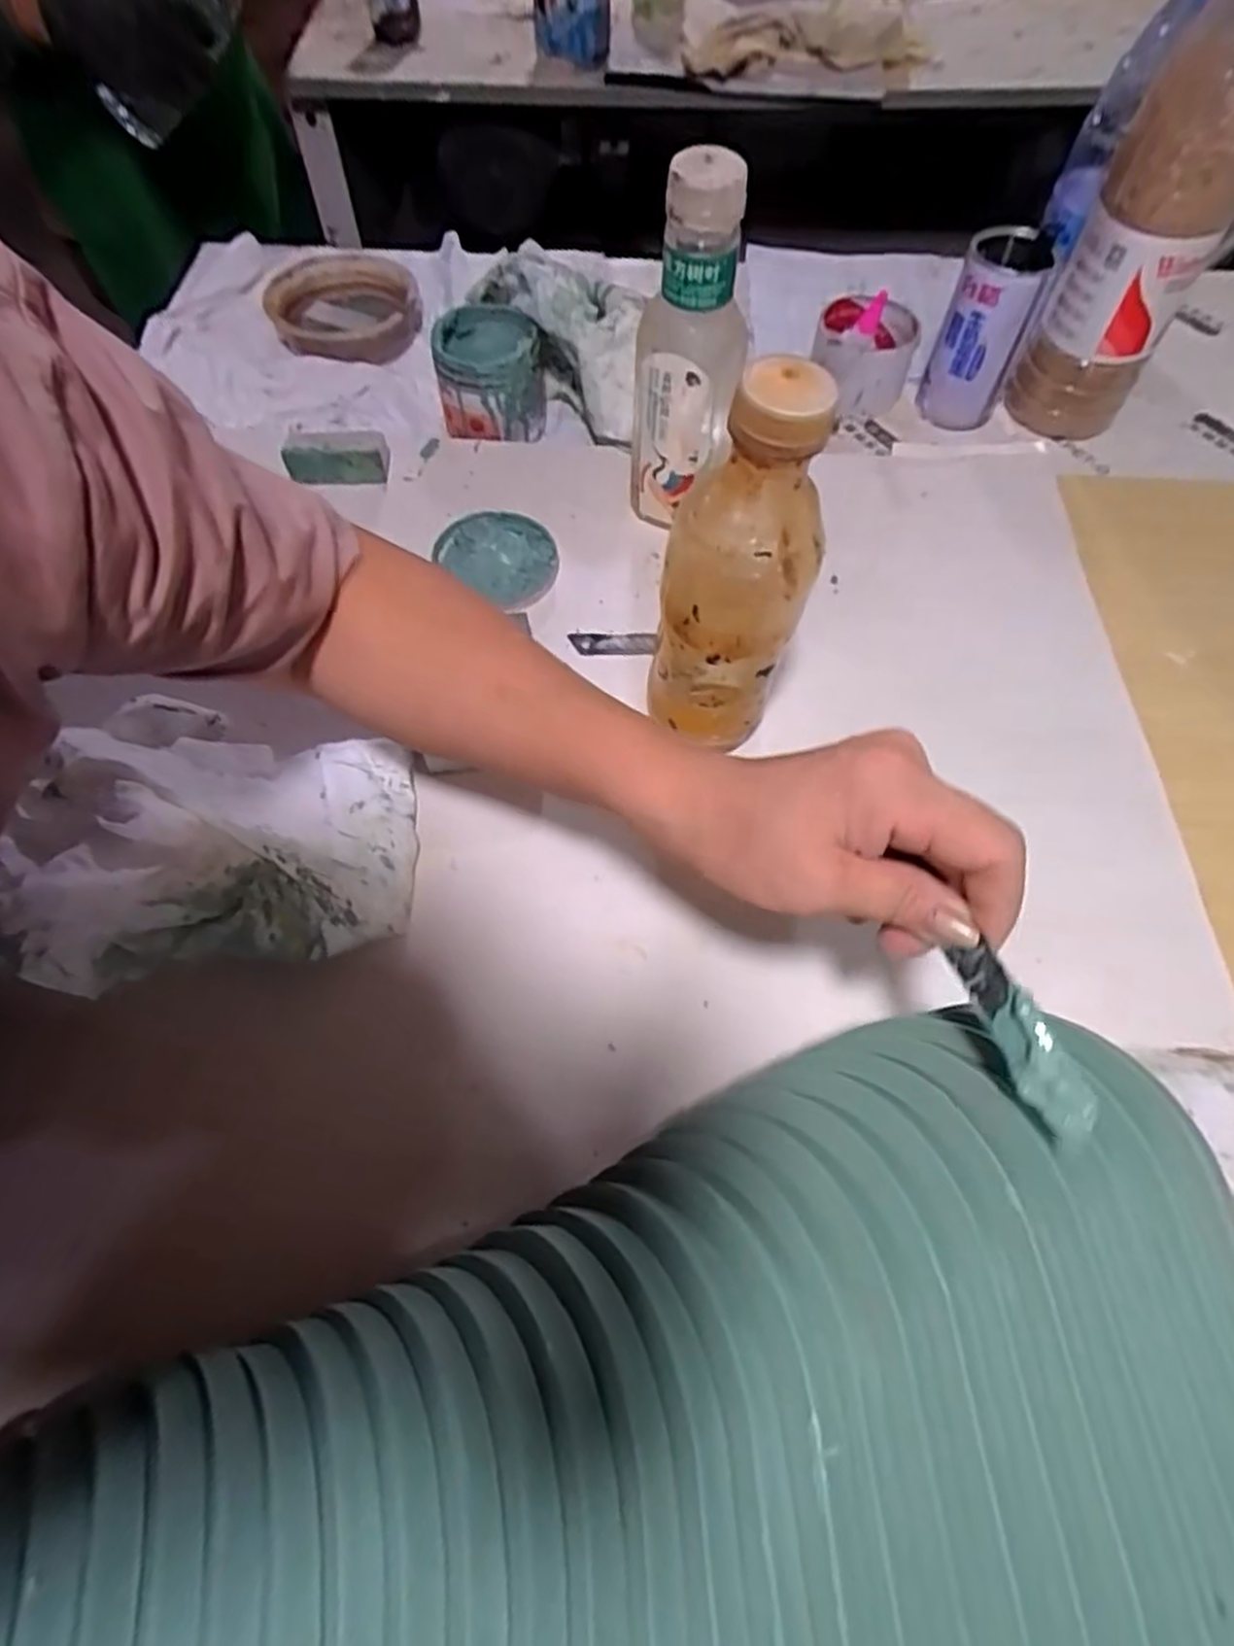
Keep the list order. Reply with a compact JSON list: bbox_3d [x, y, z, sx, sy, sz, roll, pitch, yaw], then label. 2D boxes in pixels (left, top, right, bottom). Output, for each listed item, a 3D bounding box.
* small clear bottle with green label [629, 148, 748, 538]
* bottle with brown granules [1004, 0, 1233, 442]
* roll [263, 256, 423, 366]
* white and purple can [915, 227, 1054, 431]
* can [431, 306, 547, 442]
[{"bbox_3d":[0.042,-0.275,0.464,0.065,0.200,0.064,4,61,2],"label":"small clear bottle with green label"},{"bbox_3d":[0.363,-0.405,0.513,0.075,0.300,0.087,-39,68,-19],"label":"bottle with brown granules"},{"bbox_3d":[-0.238,-0.455,0.667,0.121,0.035,0.136,6,61,3],"label":"roll"},{"bbox_3d":[0.284,-0.383,0.592,0.065,0.121,0.067,17,62,9],"label":"white and purple can"},{"bbox_3d":[-0.098,-0.352,0.585,0.077,0.057,0.090,-1,61,-1],"label":"can"}]

